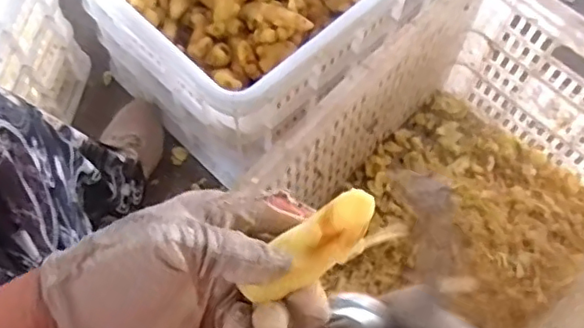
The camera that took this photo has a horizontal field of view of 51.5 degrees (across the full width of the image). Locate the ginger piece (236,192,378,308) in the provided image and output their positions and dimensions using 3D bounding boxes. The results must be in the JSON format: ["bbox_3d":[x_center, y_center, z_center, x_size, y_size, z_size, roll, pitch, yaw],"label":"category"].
[{"bbox_3d":[0.012,0.041,0.294,0.073,0.021,0.026,-46,69,10],"label":"ginger piece"}]

